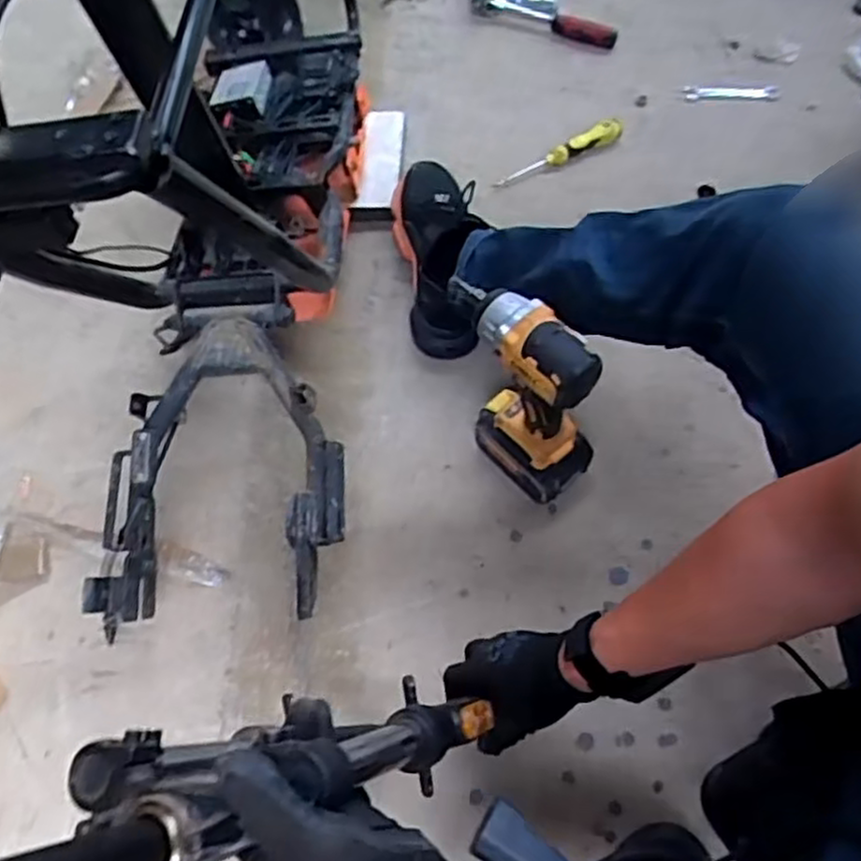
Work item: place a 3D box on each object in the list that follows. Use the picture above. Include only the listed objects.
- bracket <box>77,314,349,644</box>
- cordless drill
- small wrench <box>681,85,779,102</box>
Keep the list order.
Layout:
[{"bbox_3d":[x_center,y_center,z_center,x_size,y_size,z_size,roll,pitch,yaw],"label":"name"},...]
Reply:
[{"bbox_3d":[-0.217,0.047,0.799,0.264,0.108,0.317,0,65,6],"label":"bracket"},{"bbox_3d":[0.096,-0.028,0.764,0.145,0.270,0.073,40,74,21],"label":"cordless drill"},{"bbox_3d":[0.448,-0.503,1.102,0.138,0.008,0.029,-2,65,5],"label":"small wrench"}]

